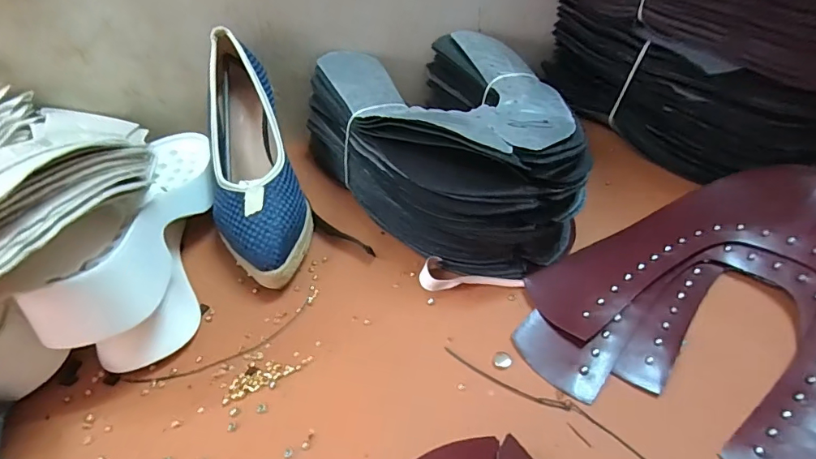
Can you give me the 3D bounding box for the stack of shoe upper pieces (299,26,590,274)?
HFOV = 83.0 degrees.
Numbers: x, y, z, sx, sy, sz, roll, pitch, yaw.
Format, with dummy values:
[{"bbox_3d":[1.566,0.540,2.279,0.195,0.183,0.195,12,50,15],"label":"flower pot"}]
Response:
[{"bbox_3d":[0.030,-0.087,0.438,0.218,0.114,0.283,-16,44,-12],"label":"stack of shoe upper pieces"}]

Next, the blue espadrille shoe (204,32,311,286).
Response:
[{"bbox_3d":[-0.141,-0.063,0.407,0.078,0.068,0.238,-14,66,-10],"label":"blue espadrille shoe"}]

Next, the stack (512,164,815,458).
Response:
[{"bbox_3d":[0.263,0.045,0.335,0.267,0.041,0.306,32,54,33],"label":"stack"}]

